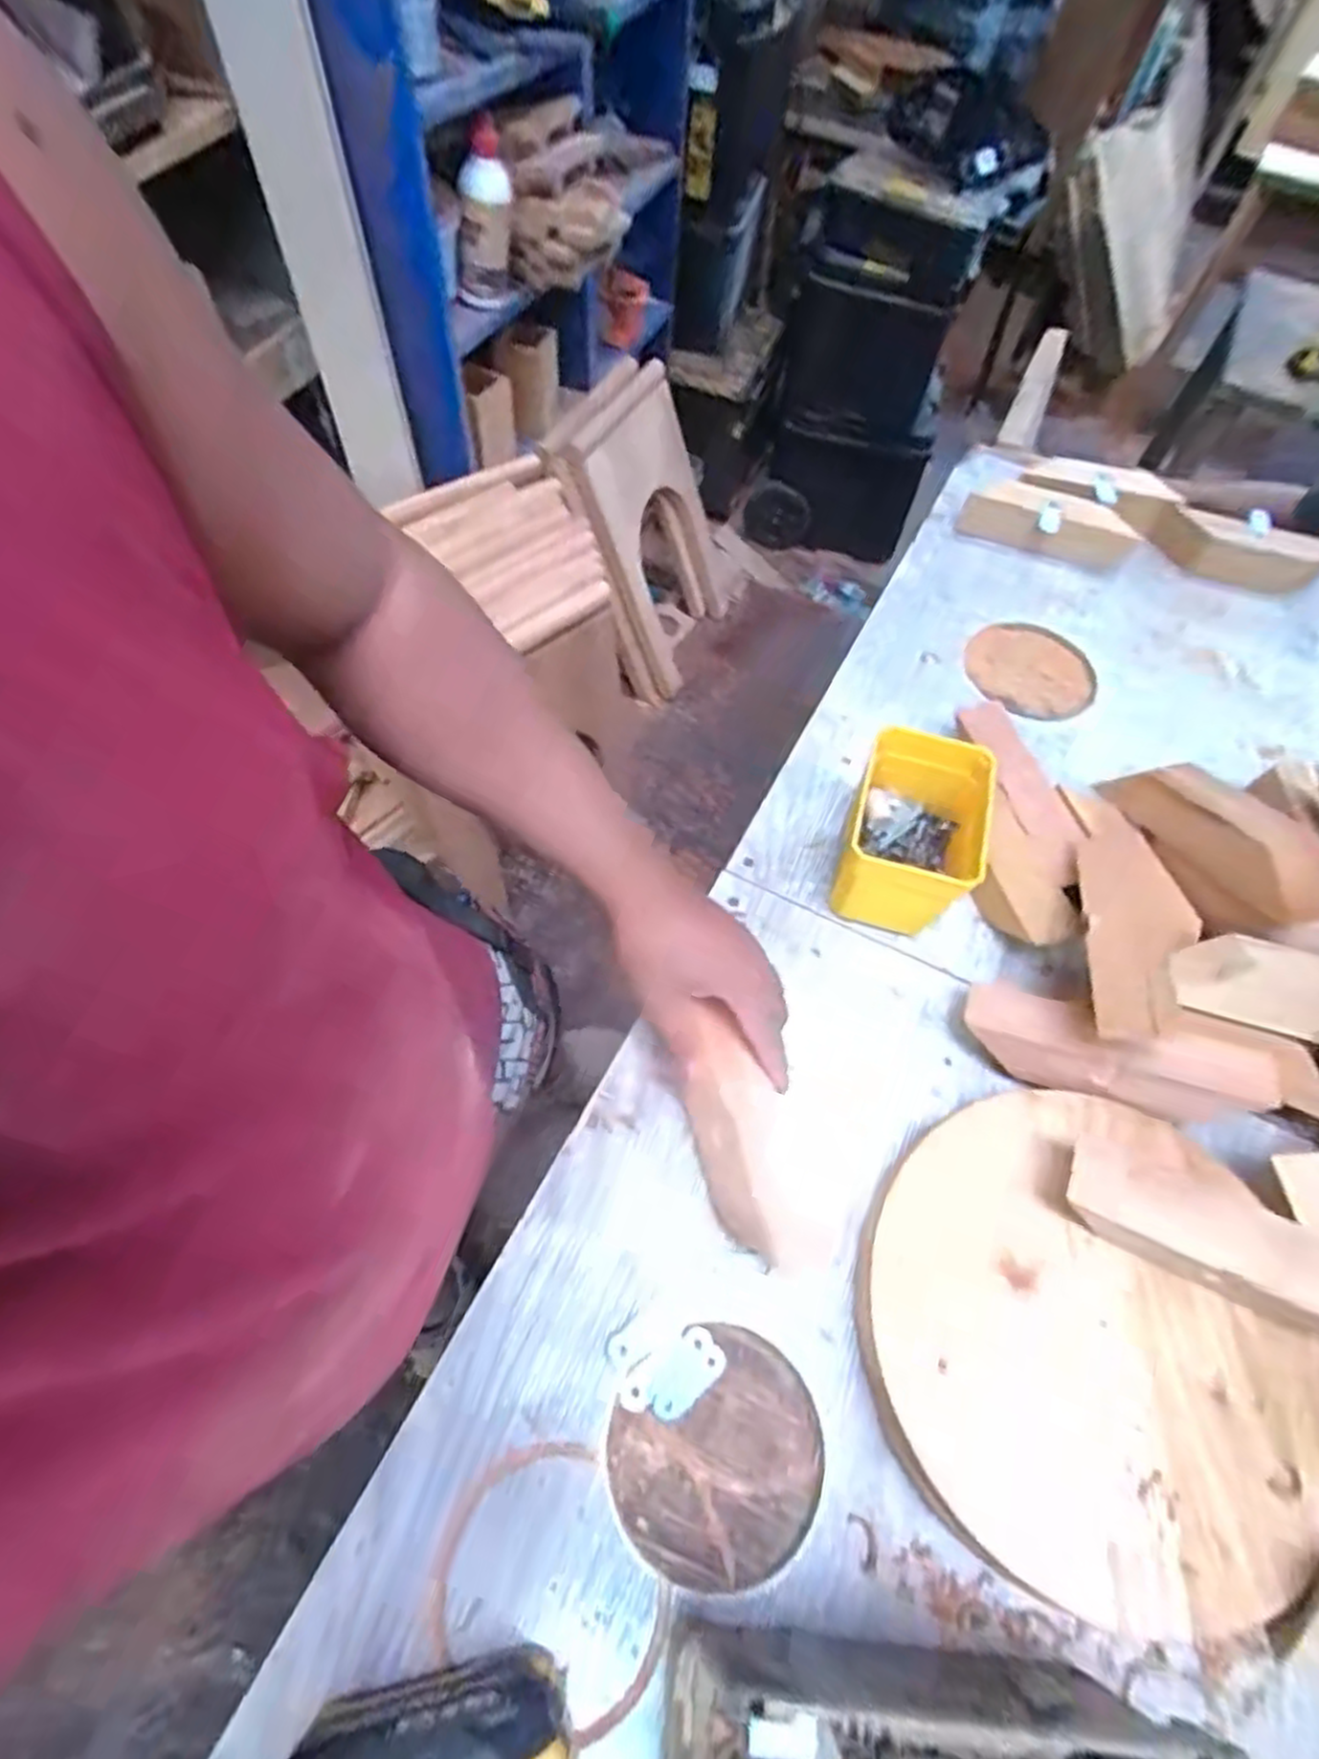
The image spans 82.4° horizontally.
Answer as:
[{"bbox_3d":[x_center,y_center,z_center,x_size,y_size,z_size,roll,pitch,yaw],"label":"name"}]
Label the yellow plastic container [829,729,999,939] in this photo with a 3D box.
[{"bbox_3d":[0.172,-0.030,0.526,0.075,0.097,0.110,18,62,8],"label":"yellow plastic container"}]

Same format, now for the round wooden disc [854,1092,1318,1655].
[{"bbox_3d":[0.228,0.235,0.397,0.229,0.023,0.230,13,62,9],"label":"round wooden disc"}]

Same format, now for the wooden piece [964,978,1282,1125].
[{"bbox_3d":[0.273,0.105,0.457,0.162,0.037,0.052,14,60,22],"label":"wooden piece"}]

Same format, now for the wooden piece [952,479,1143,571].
[{"bbox_3d":[0.373,-0.340,0.725,0.157,0.045,0.055,29,64,13],"label":"wooden piece"}]

